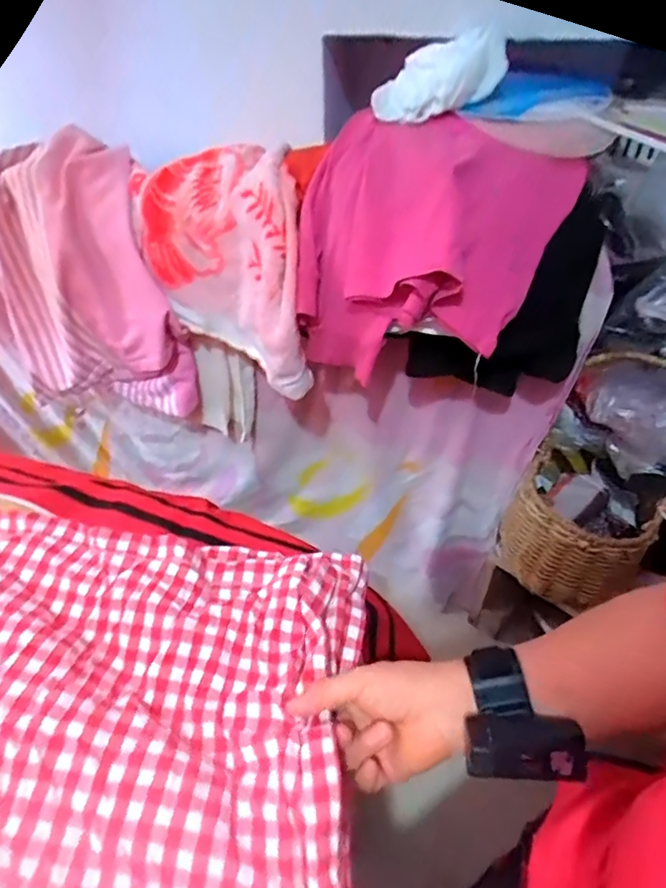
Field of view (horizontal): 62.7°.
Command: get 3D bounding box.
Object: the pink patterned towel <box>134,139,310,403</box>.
[{"bbox_3d":[-0.136,-0.212,0.658,0.172,0.204,0.279,-11,44,-11],"label":"pink patterned towel"}]

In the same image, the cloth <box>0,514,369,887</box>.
[{"bbox_3d":[-0.168,0.192,0.405,0.369,0.045,0.318,4,45,0],"label":"cloth"}]

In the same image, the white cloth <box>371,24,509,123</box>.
[{"bbox_3d":[0.106,-0.367,0.542,0.118,0.070,0.068,9,44,10],"label":"white cloth"}]

